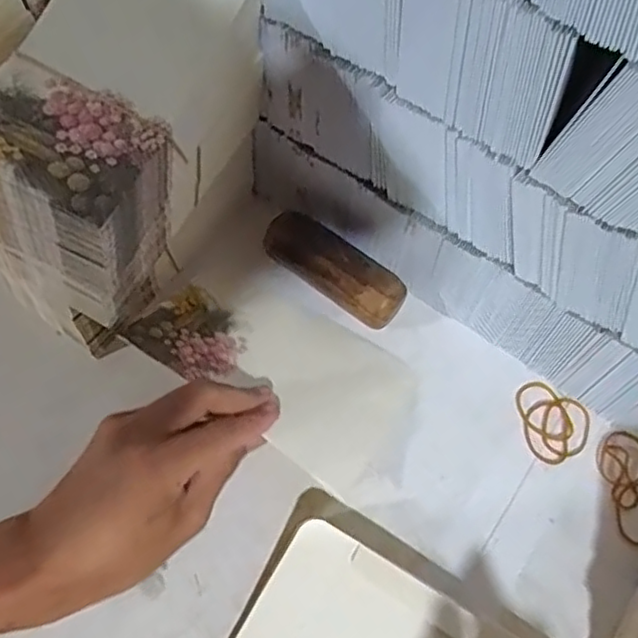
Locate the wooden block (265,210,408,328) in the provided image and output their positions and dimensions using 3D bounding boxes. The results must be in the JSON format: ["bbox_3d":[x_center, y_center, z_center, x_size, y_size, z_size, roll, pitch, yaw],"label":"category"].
[{"bbox_3d":[0.010,-0.032,0.438,0.098,0.043,0.036,32,65,11],"label":"wooden block"}]

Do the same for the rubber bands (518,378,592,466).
[{"bbox_3d":[0.154,0.066,0.426,0.045,0.004,0.056,-7,64,-8],"label":"rubber bands"}]

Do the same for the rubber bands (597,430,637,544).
[{"bbox_3d":[0.196,0.104,0.410,0.038,0.005,0.069,7,62,-2],"label":"rubber bands"}]

